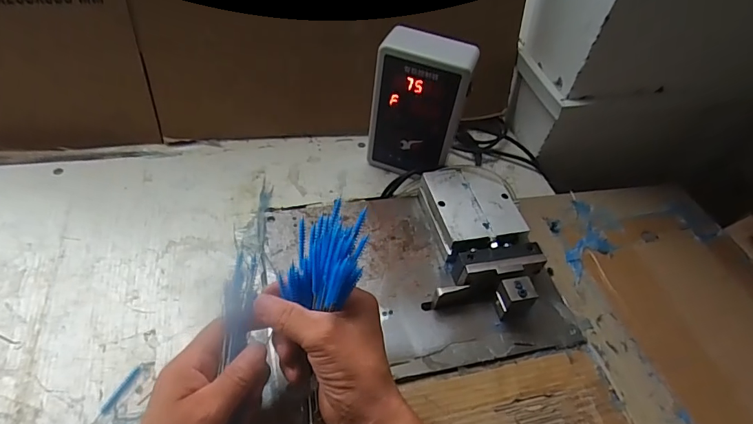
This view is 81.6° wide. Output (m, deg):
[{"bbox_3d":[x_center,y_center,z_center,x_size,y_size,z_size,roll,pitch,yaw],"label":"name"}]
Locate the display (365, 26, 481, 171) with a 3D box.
[{"bbox_3d":[0.052,-0.125,0.550,0.110,0.184,0.052,19,49,10],"label":"display"}]

